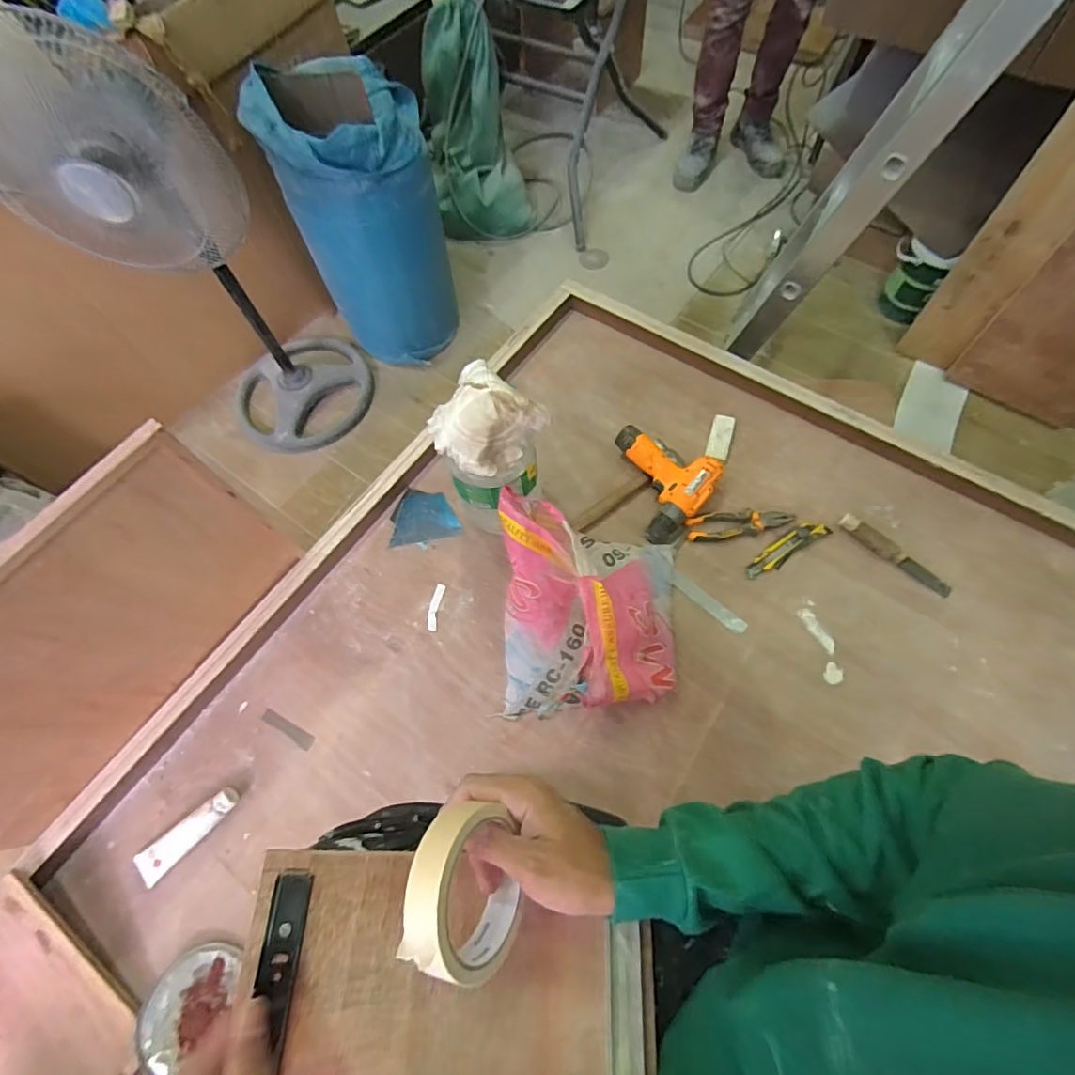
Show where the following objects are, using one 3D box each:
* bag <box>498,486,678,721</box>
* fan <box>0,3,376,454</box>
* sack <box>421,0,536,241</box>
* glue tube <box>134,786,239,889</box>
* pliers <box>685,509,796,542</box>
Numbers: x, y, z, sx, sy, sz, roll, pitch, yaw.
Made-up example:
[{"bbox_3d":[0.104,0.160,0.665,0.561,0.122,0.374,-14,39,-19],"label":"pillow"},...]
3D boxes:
[{"bbox_3d":[0.087,0.114,0.849,0.284,0.176,0.303,0,66,3],"label":"bag"},{"bbox_3d":[-0.690,-0.559,1.161,0.404,0.860,0.319,-30,68,-10],"label":"fan"},{"bbox_3d":[-0.179,-1.170,1.550,0.277,0.534,0.197,-3,66,2],"label":"sack"},{"bbox_3d":[-0.527,0.440,0.805,0.047,0.023,0.161,40,74,18],"label":"glue tube"},{"bbox_3d":[0.371,-0.027,0.974,0.189,0.021,0.045,-7,66,0],"label":"pliers"}]

